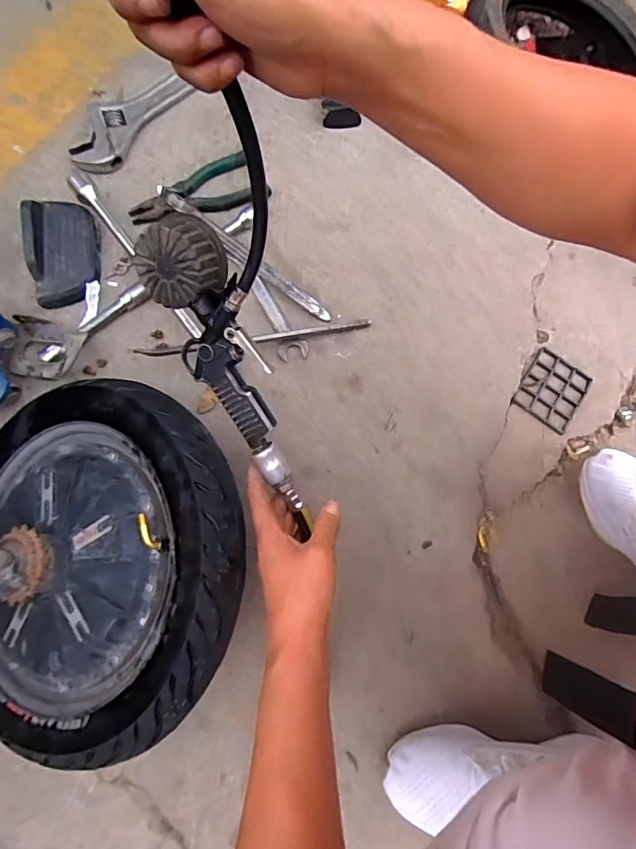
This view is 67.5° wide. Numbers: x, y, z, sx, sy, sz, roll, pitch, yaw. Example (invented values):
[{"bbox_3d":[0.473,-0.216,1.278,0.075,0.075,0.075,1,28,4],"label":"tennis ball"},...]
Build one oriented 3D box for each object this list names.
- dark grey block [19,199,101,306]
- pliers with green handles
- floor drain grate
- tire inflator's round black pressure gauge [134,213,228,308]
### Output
[{"bbox_3d":[-0.339,-0.236,0.633,0.082,0.054,0.146,-7,78,-4],"label":"dark grey block"},{"bbox_3d":[-0.170,-0.332,0.669,0.192,0.023,0.082,-21,75,-4],"label":"pliers with green handles"},{"bbox_3d":[0.322,-0.048,0.659,0.083,0.020,0.102,32,78,10],"label":"floor drain grate"},{"bbox_3d":[-0.112,-0.136,0.394,0.067,0.043,0.067,-6,116,23],"label":"tire inflator's round black pressure gauge"}]

